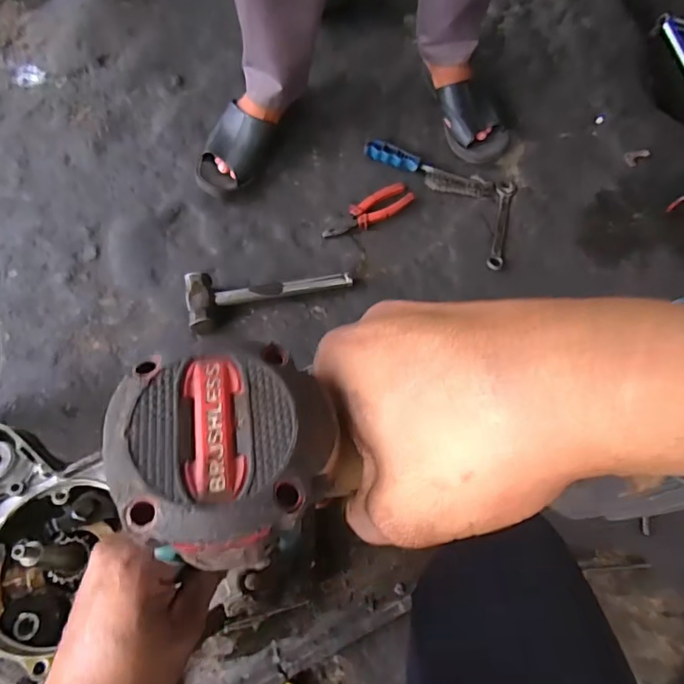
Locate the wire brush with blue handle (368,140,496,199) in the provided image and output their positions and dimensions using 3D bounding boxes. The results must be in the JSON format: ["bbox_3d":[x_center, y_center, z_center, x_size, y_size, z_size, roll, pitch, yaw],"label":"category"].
[{"bbox_3d":[0.158,-0.312,0.887,0.247,0.017,0.050,22,71,7],"label":"wire brush with blue handle"}]

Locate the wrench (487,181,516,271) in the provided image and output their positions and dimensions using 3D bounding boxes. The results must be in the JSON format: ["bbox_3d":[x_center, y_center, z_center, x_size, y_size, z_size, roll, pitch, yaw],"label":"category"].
[{"bbox_3d":[0.276,-0.208,0.853,0.032,0.012,0.189,15,70,5],"label":"wrench"}]

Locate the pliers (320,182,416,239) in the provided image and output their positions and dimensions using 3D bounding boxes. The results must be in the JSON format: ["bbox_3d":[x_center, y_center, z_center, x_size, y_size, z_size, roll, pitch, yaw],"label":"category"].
[{"bbox_3d":[0.044,-0.230,0.872,0.172,0.028,0.056,-30,73,-11],"label":"pliers"}]

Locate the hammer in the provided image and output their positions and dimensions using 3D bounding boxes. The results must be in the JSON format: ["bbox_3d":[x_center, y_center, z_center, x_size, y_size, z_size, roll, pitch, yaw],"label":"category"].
[{"bbox_3d":[-0.114,-0.083,0.790,0.259,0.053,0.098,-13,70,-5],"label":"hammer"}]

